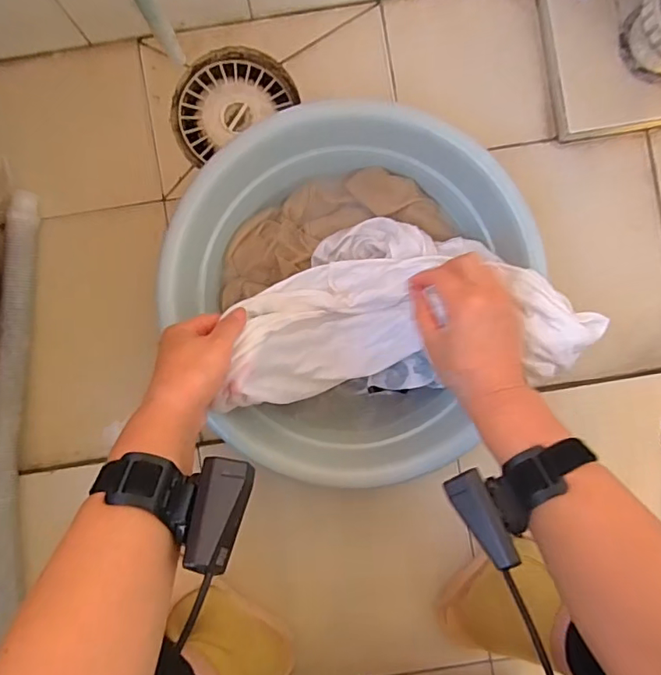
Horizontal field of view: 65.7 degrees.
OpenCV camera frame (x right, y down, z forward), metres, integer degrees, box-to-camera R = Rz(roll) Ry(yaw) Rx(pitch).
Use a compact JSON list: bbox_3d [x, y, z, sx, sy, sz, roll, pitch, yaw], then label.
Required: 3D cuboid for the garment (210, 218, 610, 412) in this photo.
[{"bbox_3d":[0.076,-0.039,0.504,0.332,0.129,0.173,-4,88,1],"label":"garment"}]

